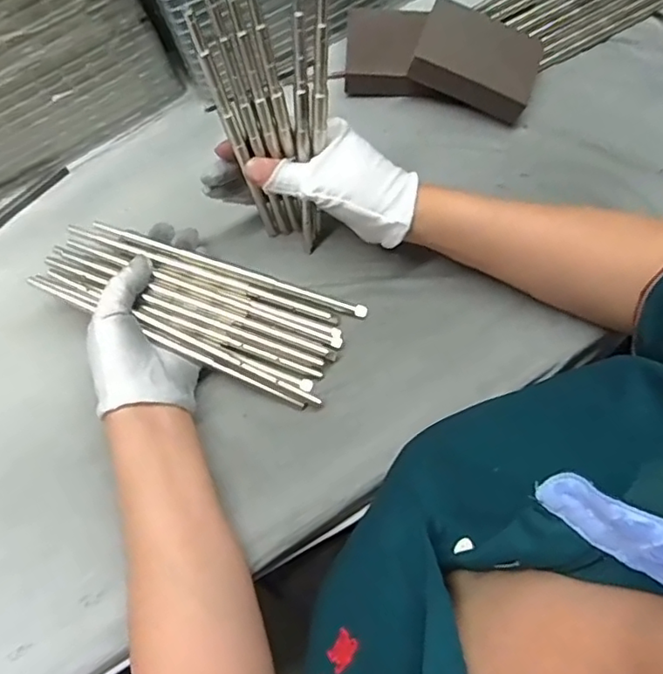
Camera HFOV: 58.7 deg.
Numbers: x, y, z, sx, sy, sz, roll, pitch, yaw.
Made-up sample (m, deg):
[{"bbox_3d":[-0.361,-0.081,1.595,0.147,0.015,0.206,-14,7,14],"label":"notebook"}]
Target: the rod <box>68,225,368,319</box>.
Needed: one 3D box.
[{"bbox_3d":[-0.085,-0.049,0.447,0.230,0.007,0.010,16,75,-2],"label":"rod"}]

